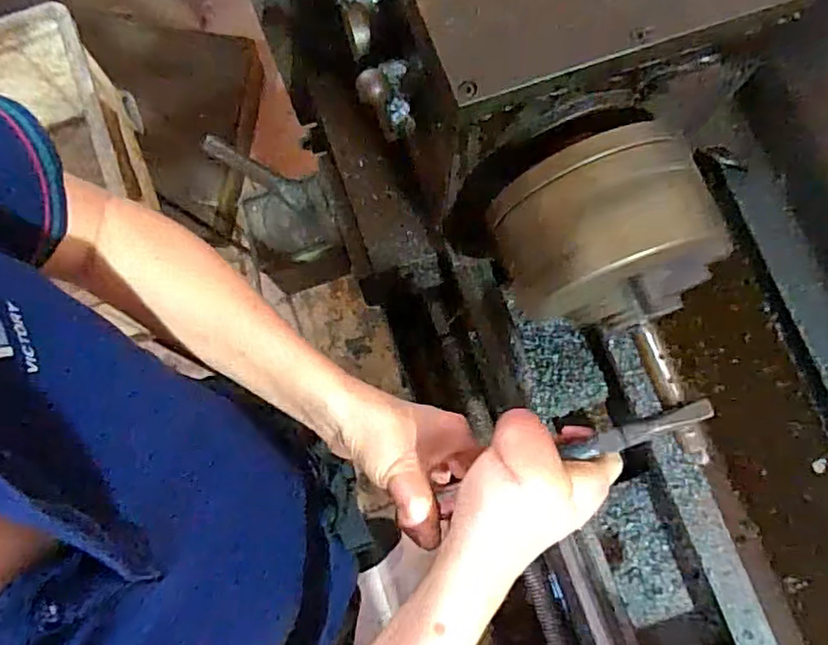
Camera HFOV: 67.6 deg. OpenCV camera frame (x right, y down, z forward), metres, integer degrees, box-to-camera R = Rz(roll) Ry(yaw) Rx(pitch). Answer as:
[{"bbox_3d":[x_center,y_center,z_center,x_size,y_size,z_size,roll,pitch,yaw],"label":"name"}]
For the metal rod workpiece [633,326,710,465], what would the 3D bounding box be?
[{"bbox_3d":[0.148,0.041,0.355,0.013,0.011,0.081,-19,78,-4],"label":"metal rod workpiece"}]

